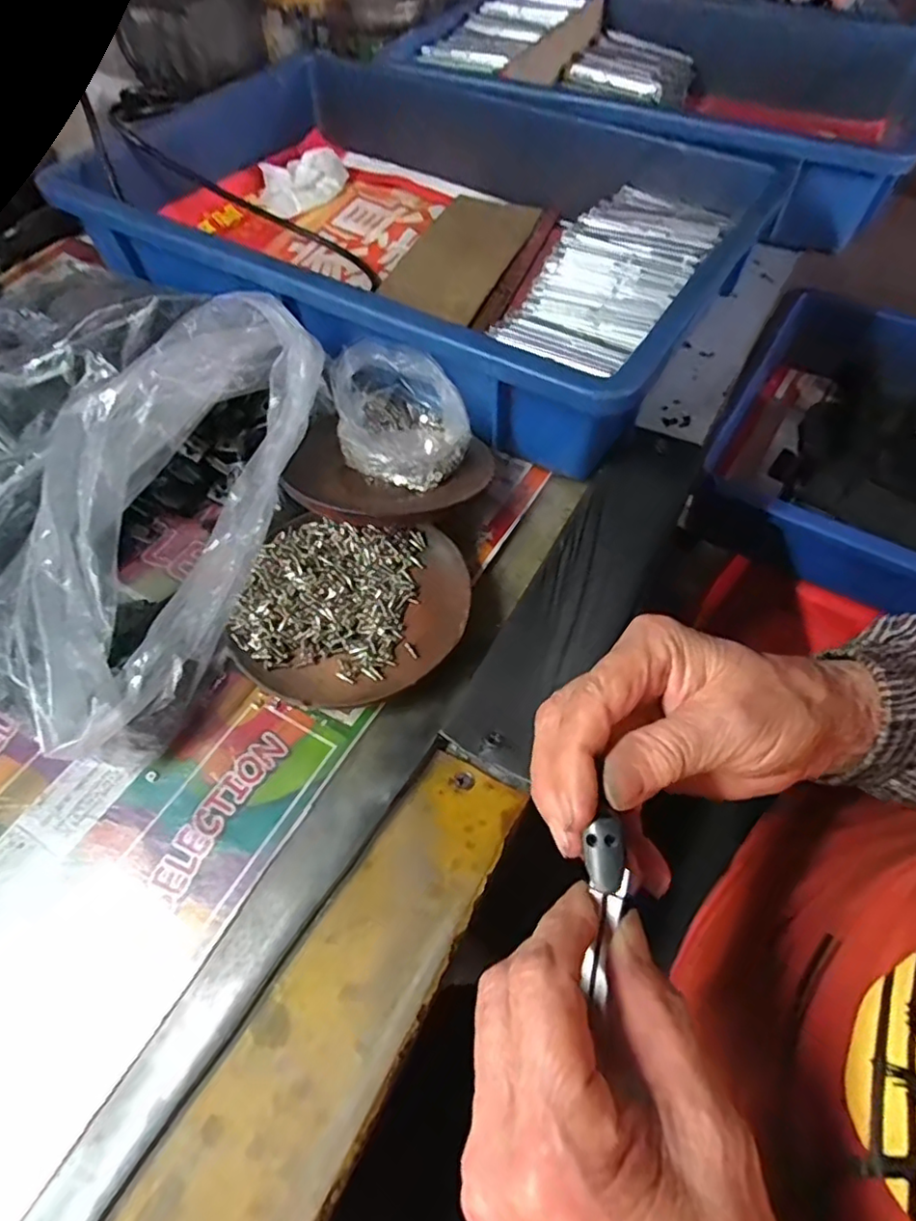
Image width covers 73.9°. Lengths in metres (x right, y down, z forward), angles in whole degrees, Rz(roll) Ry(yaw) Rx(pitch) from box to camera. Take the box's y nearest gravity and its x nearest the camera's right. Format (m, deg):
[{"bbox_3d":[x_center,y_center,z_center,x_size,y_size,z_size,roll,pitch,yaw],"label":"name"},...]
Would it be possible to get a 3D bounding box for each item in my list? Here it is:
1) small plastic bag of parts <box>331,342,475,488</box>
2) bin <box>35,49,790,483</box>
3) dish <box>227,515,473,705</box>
[{"bbox_3d":[-0.032,-0.109,0.336,0.070,0.042,0.080,-5,58,-4],"label":"small plastic bag of parts"},{"bbox_3d":[-0.036,-0.275,0.438,0.442,0.077,0.287,30,62,17],"label":"bin"},{"bbox_3d":[-0.049,-0.001,0.297,0.106,0.019,0.099,0,58,0],"label":"dish"}]

